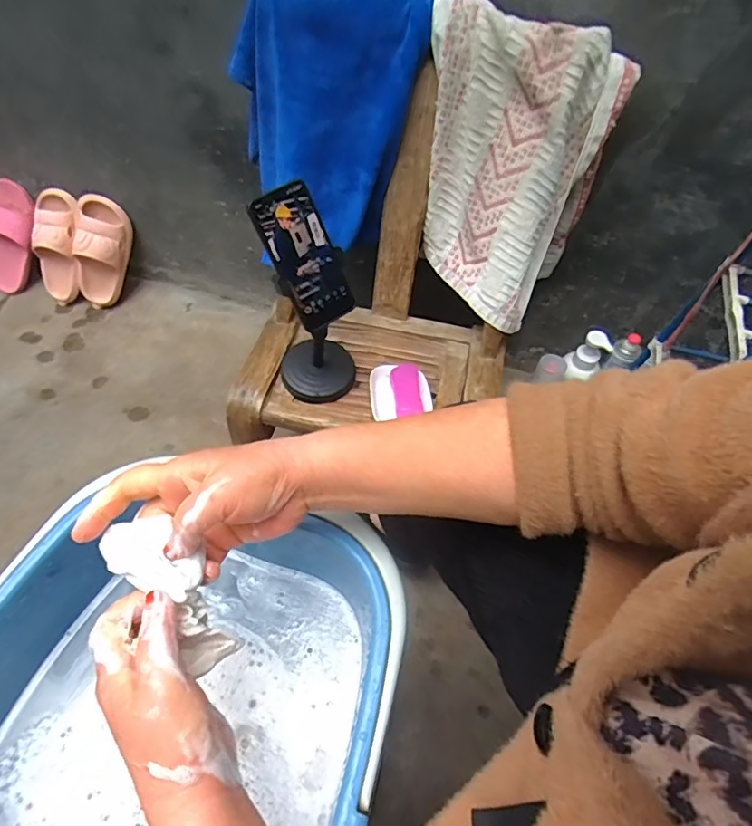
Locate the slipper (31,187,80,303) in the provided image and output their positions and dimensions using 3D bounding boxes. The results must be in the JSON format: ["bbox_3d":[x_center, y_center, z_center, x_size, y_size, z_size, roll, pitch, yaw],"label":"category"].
[{"bbox_3d":[-0.694,-0.354,1.147,0.109,0.236,0.057,19,28,12],"label":"slipper"}]

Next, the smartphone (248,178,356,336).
[{"bbox_3d":[-0.082,-0.184,0.630,0.079,0.163,0.009,-32,26,-18],"label":"smartphone"}]

